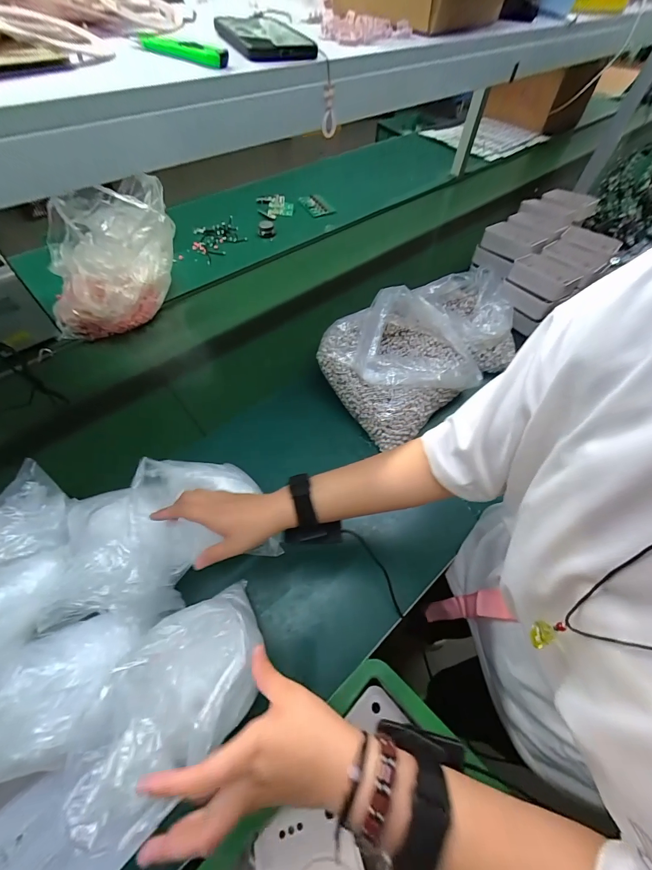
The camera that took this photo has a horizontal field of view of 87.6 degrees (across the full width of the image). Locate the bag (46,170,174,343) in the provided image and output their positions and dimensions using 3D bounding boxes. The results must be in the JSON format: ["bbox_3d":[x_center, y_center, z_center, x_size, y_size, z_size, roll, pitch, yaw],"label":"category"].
[{"bbox_3d":[-0.469,-0.370,0.736,0.285,0.220,0.182,-12,59,-6],"label":"bag"}]

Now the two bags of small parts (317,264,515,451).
[{"bbox_3d":[0.233,-0.213,0.690,0.496,0.137,0.229,-36,64,-19],"label":"two bags of small parts"}]

